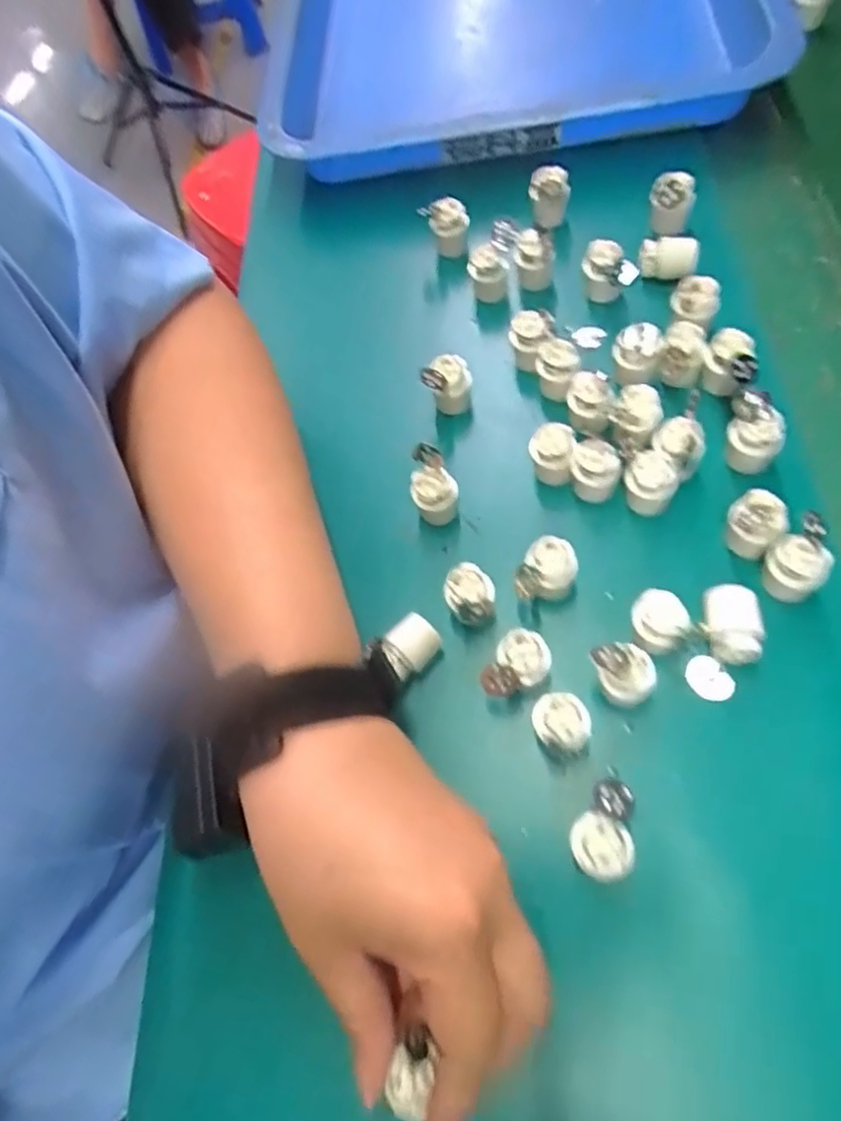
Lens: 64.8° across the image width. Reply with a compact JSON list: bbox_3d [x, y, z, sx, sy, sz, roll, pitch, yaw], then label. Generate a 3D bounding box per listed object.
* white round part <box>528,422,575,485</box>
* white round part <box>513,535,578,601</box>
[{"bbox_3d":[0.063,-0.052,0.322,0.021,0.022,0.020,9,65,14],"label":"white round part"},{"bbox_3d":[0.056,0.005,0.293,0.023,0.019,0.025,19,67,18],"label":"white round part"}]

